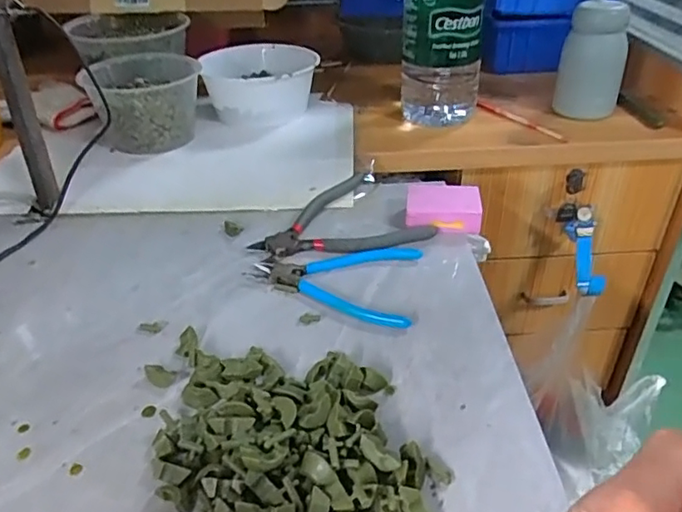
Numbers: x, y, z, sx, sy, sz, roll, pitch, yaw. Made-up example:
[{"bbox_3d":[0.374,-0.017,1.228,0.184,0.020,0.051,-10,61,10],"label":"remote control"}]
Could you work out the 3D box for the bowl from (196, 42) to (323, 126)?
[{"bbox_3d":[-0.107,-0.233,0.778,0.148,0.077,0.145,-2,35,2],"label":"bowl"}]

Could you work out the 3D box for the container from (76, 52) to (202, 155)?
[{"bbox_3d":[-0.247,-0.192,0.726,0.129,0.098,0.134,-4,35,-1],"label":"container"}]

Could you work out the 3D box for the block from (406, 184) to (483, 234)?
[{"bbox_3d":[0.103,-0.049,0.567,0.072,0.030,0.049,0,35,5],"label":"block"}]

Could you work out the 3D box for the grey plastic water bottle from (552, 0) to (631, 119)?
[{"bbox_3d":[0.333,-0.260,0.741,0.080,0.142,0.078,13,37,20],"label":"grey plastic water bottle"}]

